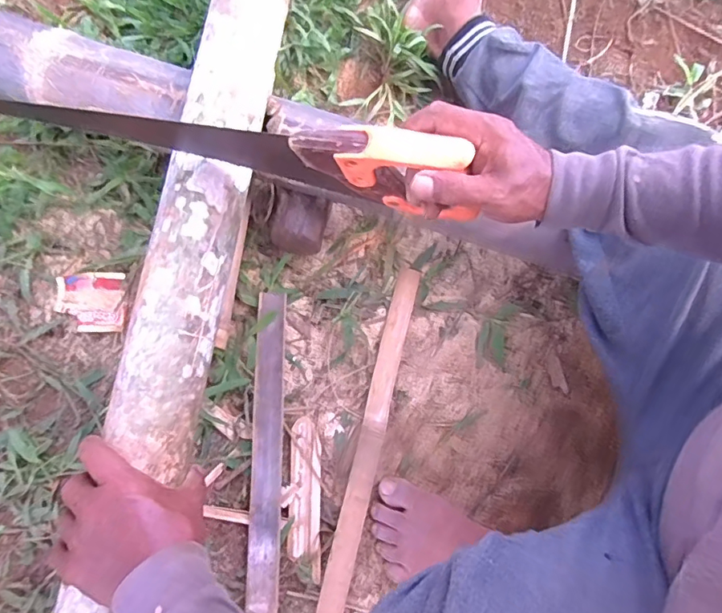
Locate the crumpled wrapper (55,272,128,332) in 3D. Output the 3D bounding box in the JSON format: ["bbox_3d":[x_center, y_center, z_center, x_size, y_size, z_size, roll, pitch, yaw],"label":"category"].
[{"bbox_3d":[-0.340,-0.006,0.633,0.090,0.014,0.075,-1,77,-1],"label":"crumpled wrapper"}]

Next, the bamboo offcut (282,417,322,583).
[{"bbox_3d":[-0.069,0.224,0.593,0.043,0.008,0.172,-1,77,-1],"label":"bamboo offcut"}]

